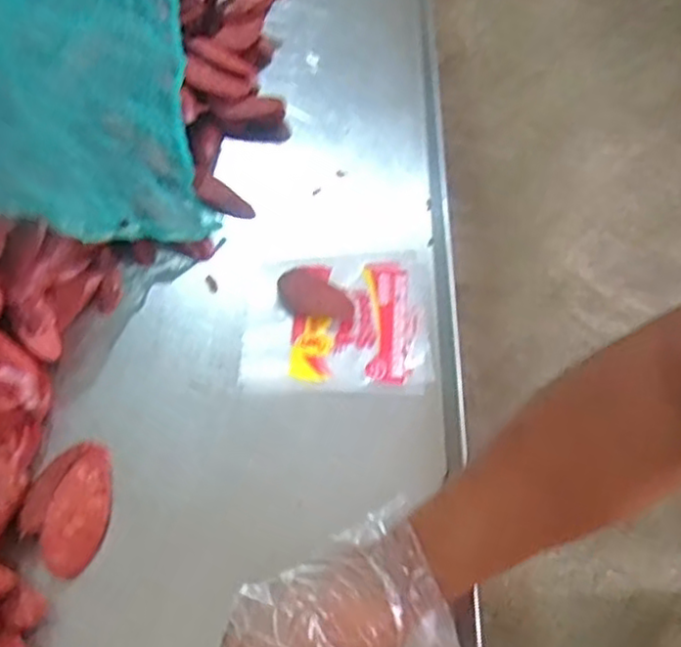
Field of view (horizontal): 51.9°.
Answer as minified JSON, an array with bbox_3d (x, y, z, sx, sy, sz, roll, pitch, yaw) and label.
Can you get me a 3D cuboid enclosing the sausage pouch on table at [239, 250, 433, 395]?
[{"bbox_3d":[-0.001,-0.009,0.696,0.182,0.013,0.158,3,61,1],"label":"sausage pouch on table"}]

